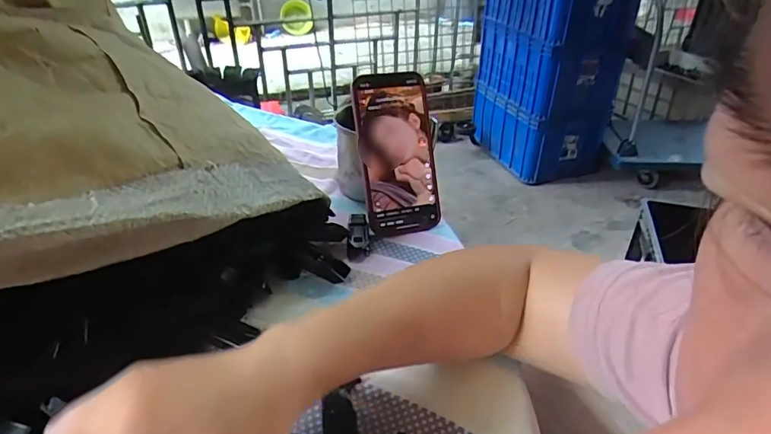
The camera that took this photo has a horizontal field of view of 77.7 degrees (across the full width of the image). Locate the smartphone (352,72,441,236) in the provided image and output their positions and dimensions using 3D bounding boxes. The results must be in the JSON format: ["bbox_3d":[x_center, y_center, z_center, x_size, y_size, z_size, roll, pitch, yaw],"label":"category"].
[{"bbox_3d":[0.013,-0.064,0.479,0.076,0.155,0.014,-9,6,-14],"label":"smartphone"}]

